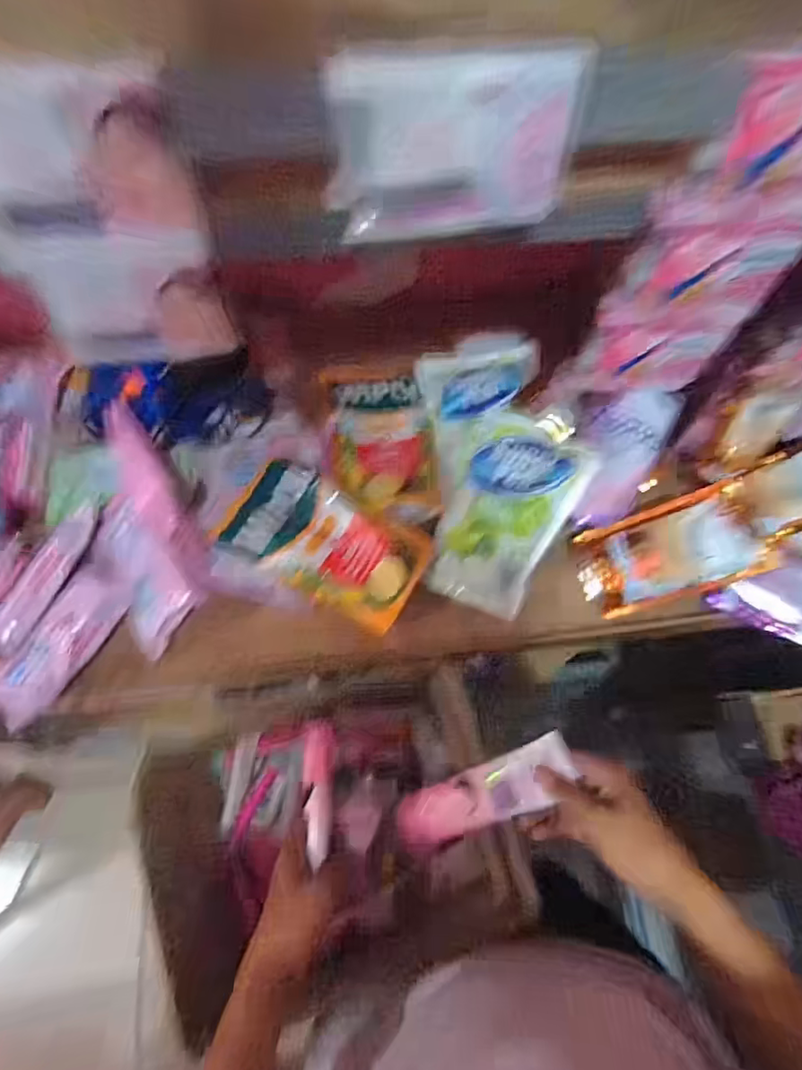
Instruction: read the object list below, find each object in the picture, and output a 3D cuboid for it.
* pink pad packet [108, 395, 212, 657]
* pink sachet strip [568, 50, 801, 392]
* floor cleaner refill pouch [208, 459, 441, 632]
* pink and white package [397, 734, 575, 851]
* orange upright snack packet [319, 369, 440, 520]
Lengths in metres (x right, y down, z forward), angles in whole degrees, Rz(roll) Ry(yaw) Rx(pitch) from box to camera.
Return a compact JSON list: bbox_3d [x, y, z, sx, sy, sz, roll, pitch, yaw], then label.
[{"bbox_3d":[-0.265,-0.007,0.603,0.089,0.030,0.263,-9,92,-5],"label":"pink pad packet"},{"bbox_3d":[0.206,-0.178,0.364,0.113,0.223,0.030,-14,69,-7],"label":"pink sachet strip"},{"bbox_3d":[-0.084,0.002,0.625,0.220,0.025,0.120,27,70,9],"label":"floor cleaner refill pouch"},{"bbox_3d":[0.074,0.231,0.494,0.164,0.018,0.049,-30,70,10],"label":"pink and white package"},{"bbox_3d":[-0.026,-0.131,0.708,0.127,0.025,0.255,-7,59,-5],"label":"orange upright snack packet"}]

